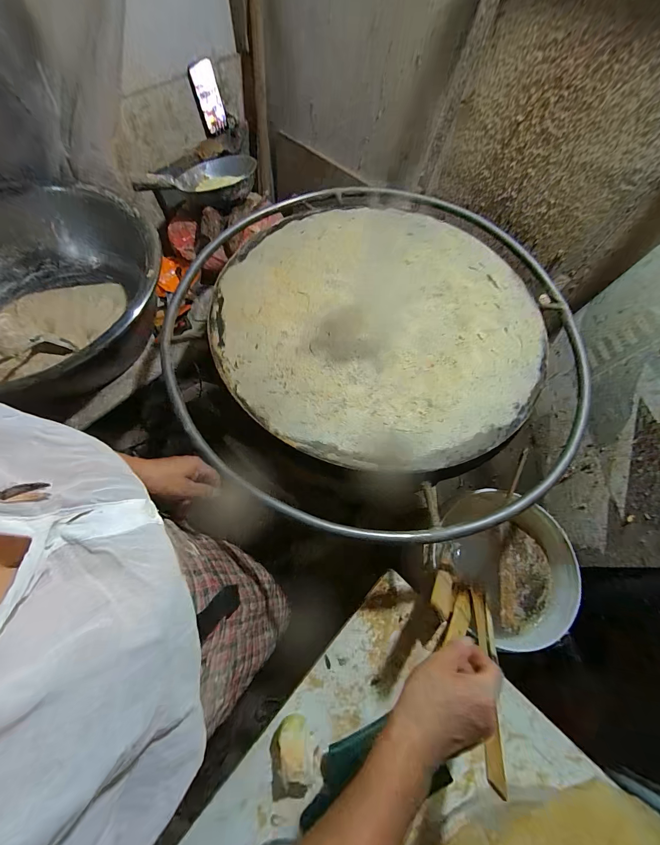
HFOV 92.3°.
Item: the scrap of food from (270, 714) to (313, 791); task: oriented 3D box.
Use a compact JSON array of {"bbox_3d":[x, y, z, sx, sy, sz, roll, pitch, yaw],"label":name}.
[{"bbox_3d":[-0.056,0.489,0.469,0.062,0.040,0.081,-10,67,-9],"label":"scrap of food"}]

